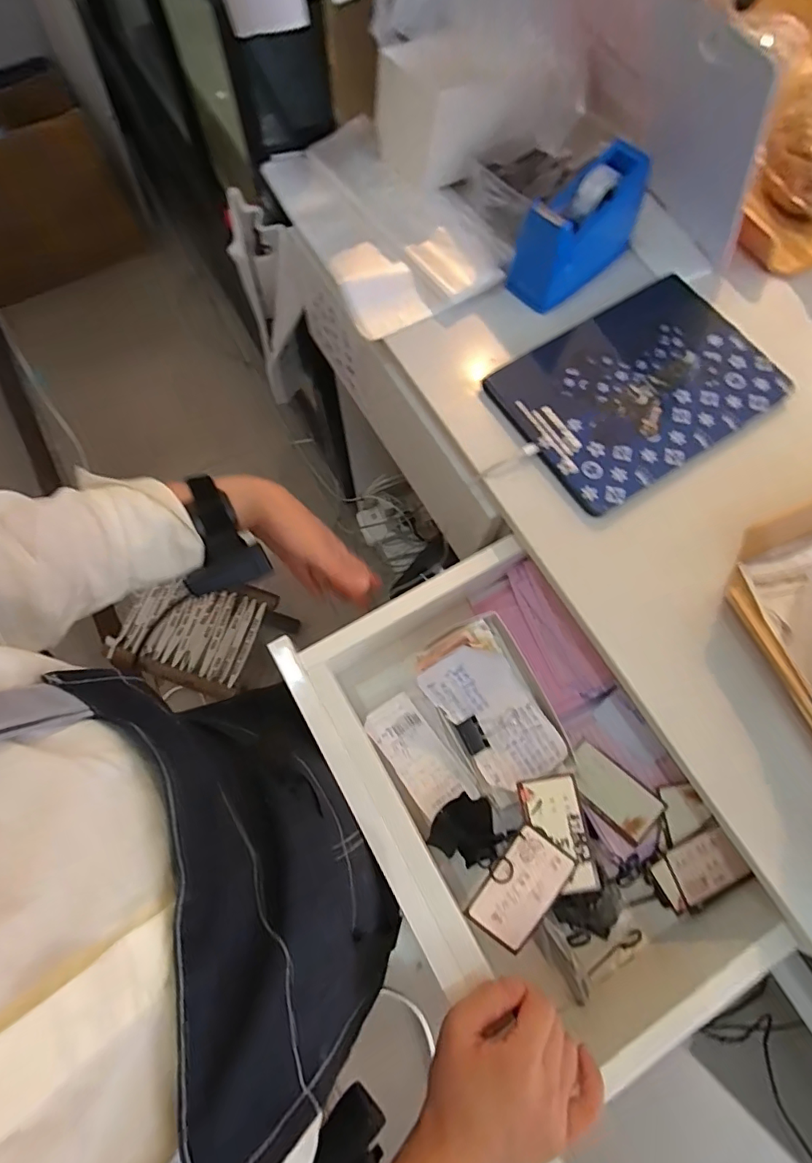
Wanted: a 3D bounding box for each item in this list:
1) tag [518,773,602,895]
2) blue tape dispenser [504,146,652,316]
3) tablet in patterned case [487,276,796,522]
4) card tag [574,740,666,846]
[{"bbox_3d":[0.127,0.208,0.426,0.045,0.005,0.087,-11,72,-4],"label":"tag"},{"bbox_3d":[0.173,-0.346,0.508,0.133,0.096,0.058,-42,77,-13],"label":"blue tape dispenser"},{"bbox_3d":[0.219,-0.184,0.487,0.240,0.011,0.169,-32,75,-10],"label":"tablet in patterned case"},{"bbox_3d":[0.191,0.196,0.482,0.050,0.006,0.087,-44,61,-14],"label":"card tag"}]

